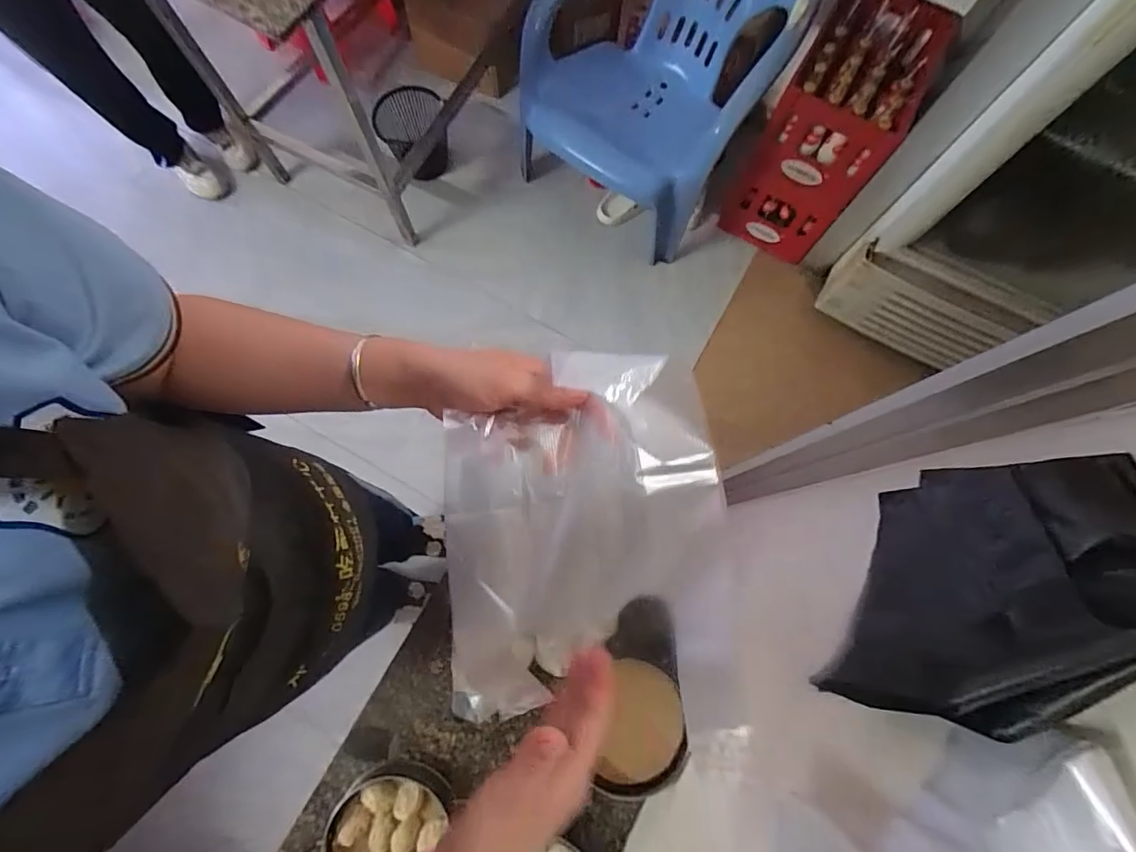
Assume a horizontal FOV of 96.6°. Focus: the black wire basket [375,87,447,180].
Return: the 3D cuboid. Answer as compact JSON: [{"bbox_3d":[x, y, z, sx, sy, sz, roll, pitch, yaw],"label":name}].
[{"bbox_3d":[-0.462,-0.871,1.523,0.195,0.182,0.168,-16,78,-6],"label":"black wire basket"}]

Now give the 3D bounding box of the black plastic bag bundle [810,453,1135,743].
[{"bbox_3d":[0.286,0.112,0.337,0.048,0.238,0.207,33,78,6],"label":"black plastic bag bundle"}]

